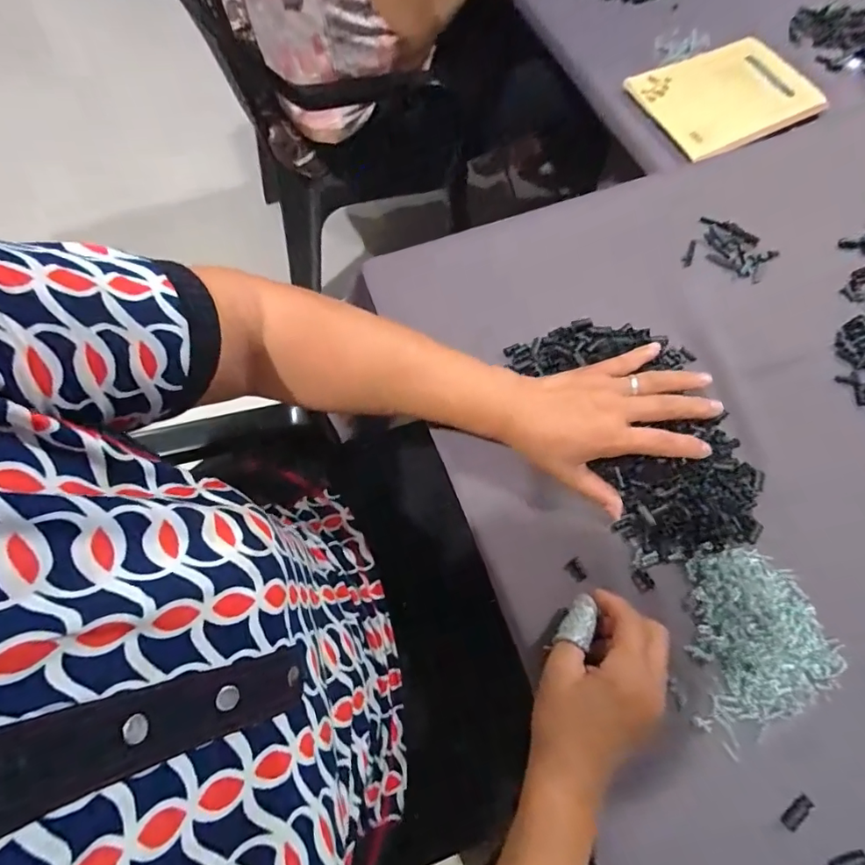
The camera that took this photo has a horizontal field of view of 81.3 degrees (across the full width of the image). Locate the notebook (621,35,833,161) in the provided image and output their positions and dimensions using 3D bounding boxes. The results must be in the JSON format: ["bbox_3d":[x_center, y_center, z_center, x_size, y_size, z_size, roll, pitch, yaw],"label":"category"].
[{"bbox_3d":[0.367,-0.420,0.620,0.236,0.017,0.148,-28,72,-11],"label":"notebook"}]

